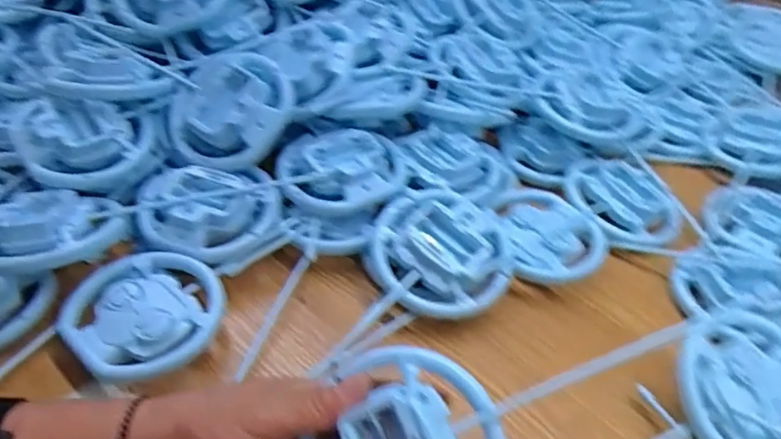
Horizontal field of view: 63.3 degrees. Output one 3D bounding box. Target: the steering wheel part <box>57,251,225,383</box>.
[{"bbox_3d":[-0.168,0.062,0.435,0.102,0.015,0.100,2,41,-2],"label":"steering wheel part"}]

